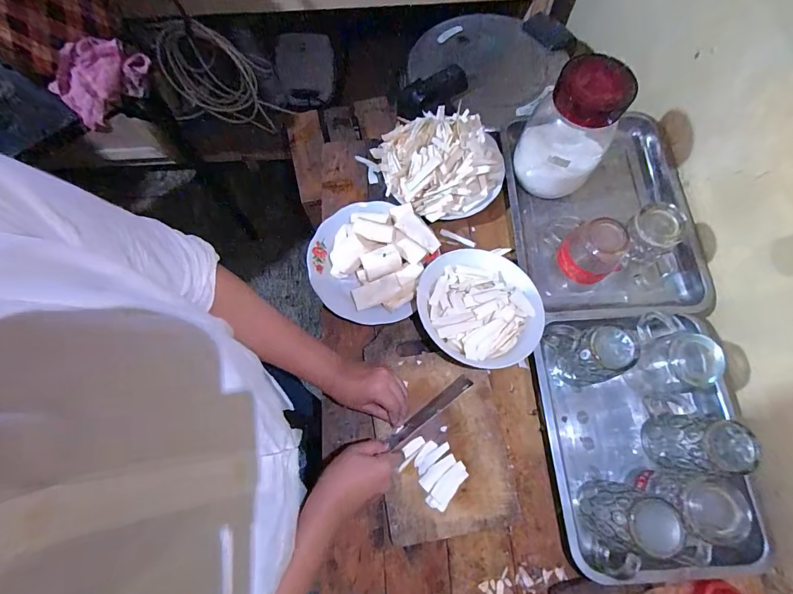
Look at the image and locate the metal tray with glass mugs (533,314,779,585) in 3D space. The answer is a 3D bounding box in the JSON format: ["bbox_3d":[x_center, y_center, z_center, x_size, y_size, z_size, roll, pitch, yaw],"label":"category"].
[{"bbox_3d":[0.339,0.175,0.507,0.239,0.131,0.333,-5,72,-1],"label":"metal tray with glass mugs"}]

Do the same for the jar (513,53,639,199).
[{"bbox_3d":[0.264,-0.254,0.609,0.121,0.207,0.109,26,74,9],"label":"jar"}]

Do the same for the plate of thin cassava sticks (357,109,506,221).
[{"bbox_3d":[0.067,-0.234,0.676,0.225,0.088,0.185,42,77,13],"label":"plate of thin cassava sticks"}]

